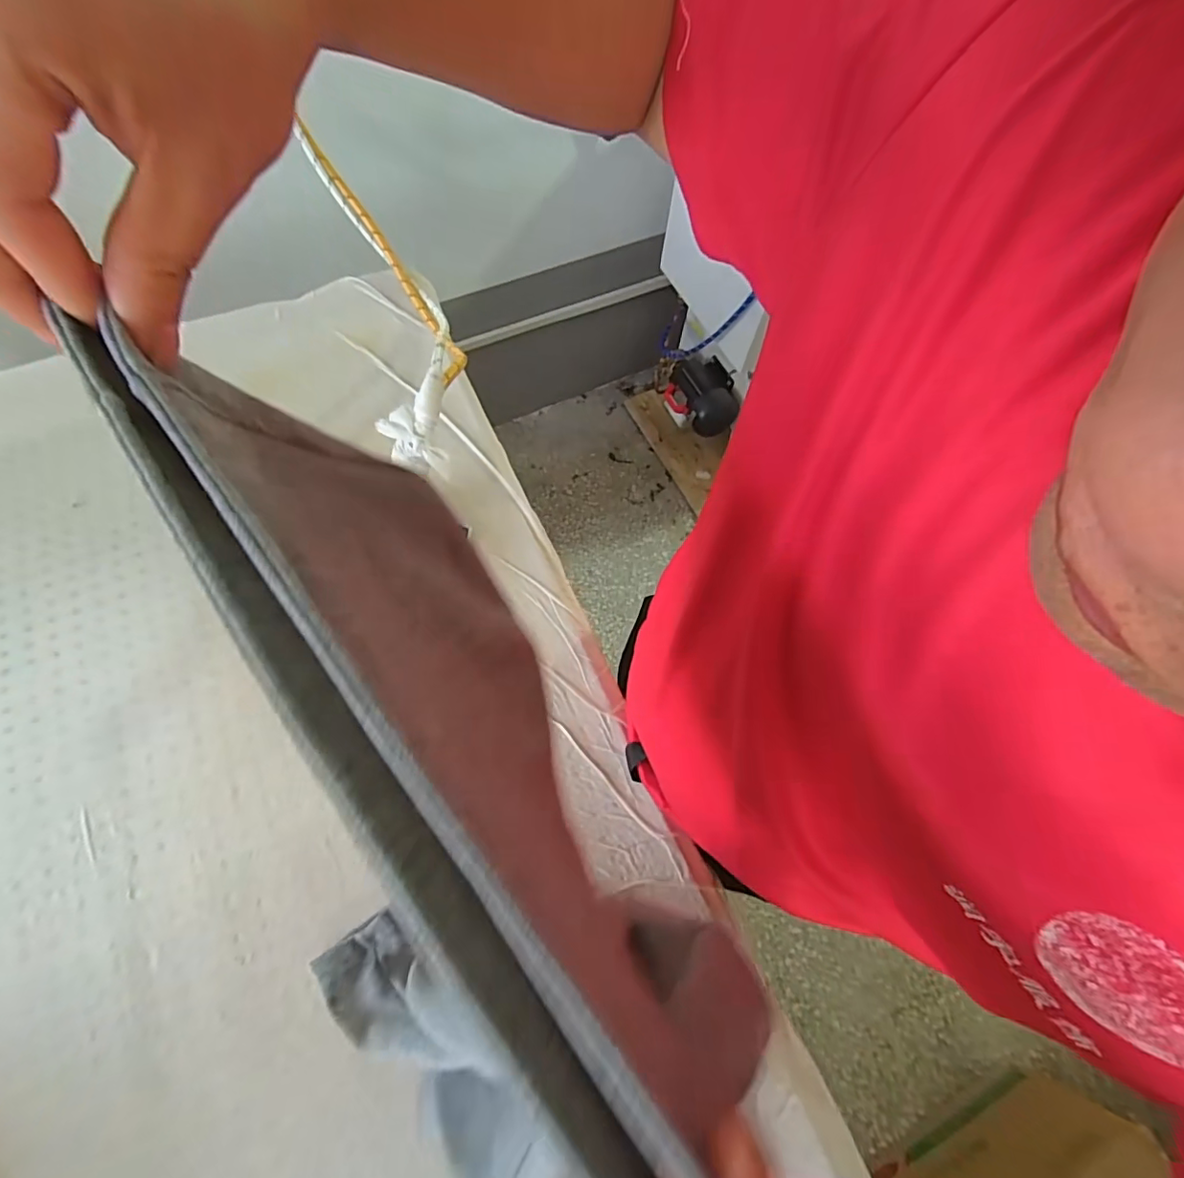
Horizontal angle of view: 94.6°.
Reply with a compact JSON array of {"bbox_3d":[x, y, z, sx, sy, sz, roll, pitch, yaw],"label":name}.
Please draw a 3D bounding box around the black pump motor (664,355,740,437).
[{"bbox_3d":[0.301,-0.521,1.477,0.148,0.151,0.161,-19,70,-10],"label":"black pump motor"}]

